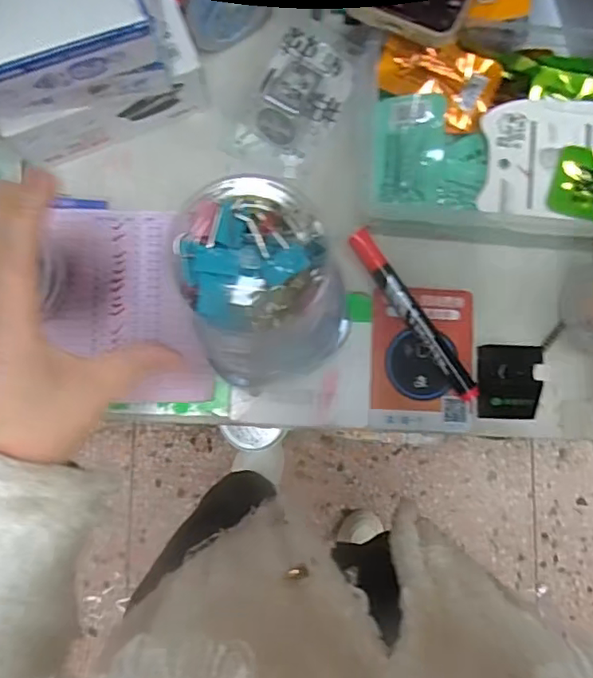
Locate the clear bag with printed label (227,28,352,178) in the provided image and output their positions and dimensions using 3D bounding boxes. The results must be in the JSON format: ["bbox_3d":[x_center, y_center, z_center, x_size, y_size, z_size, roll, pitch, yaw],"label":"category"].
[{"bbox_3d":[0.002,-0.182,0.427,0.064,0.037,0.109,24,83,-1],"label":"clear bag with printed label"}]

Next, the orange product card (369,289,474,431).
[{"bbox_3d":[0.092,0.014,0.425,0.074,0.006,0.102,3,82,0],"label":"orange product card"}]

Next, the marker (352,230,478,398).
[{"bbox_3d":[0.085,-0.018,0.419,0.016,0.012,0.145,-34,87,-7],"label":"marker"}]

